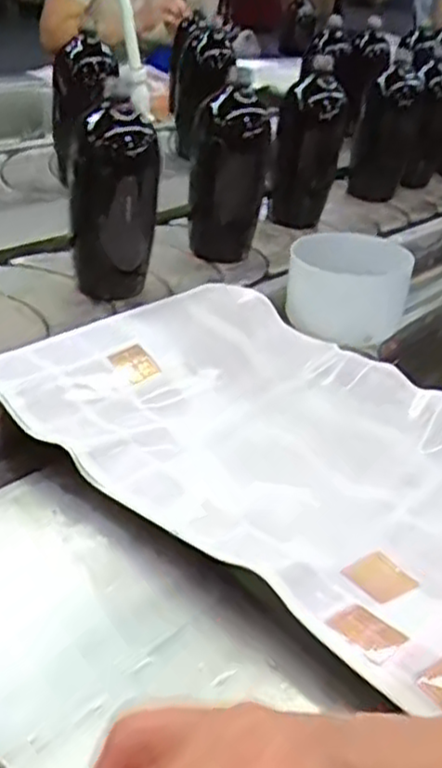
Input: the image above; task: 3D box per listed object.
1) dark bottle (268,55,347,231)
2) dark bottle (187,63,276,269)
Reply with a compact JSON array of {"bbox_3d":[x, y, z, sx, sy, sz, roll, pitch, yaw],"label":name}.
[{"bbox_3d":[0.116,-0.317,0.971,0.080,0.193,0.064,8,33,-1],"label":"dark bottle"},{"bbox_3d":[0.011,-0.248,0.843,0.081,0.187,0.071,5,33,-6],"label":"dark bottle"}]

